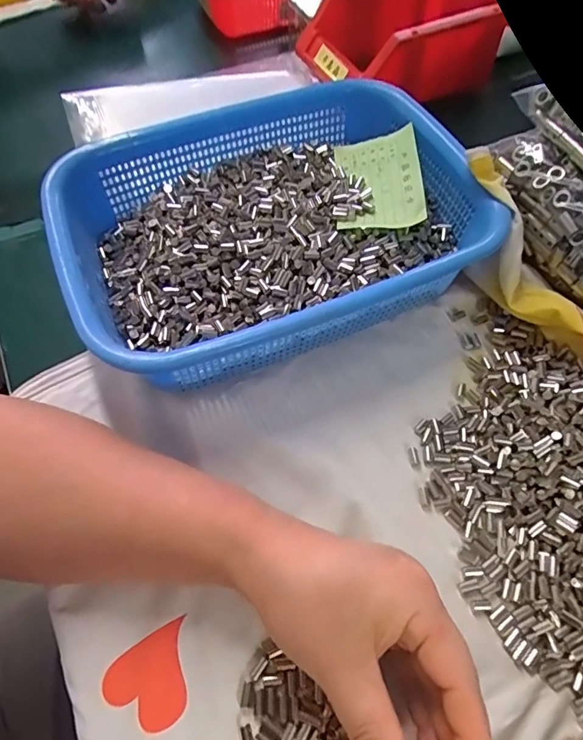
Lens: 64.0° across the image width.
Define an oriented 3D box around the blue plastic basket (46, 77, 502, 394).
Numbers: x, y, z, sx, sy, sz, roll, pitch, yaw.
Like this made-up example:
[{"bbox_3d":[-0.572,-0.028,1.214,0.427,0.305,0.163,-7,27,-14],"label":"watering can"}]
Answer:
[{"bbox_3d":[-0.013,-0.101,0.339,0.274,0.075,0.208,-19,62,-9],"label":"blue plastic basket"}]

